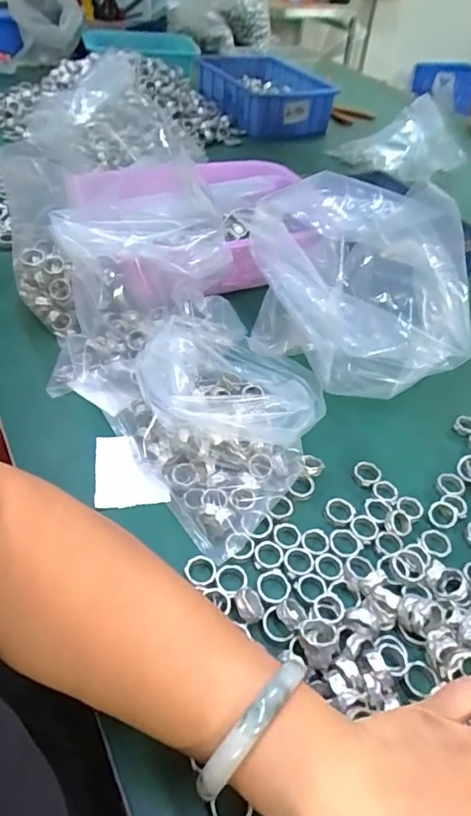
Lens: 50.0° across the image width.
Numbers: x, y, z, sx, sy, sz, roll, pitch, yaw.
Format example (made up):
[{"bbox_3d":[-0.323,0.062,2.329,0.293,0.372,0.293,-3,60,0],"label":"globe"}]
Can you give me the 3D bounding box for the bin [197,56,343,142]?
[{"bbox_3d":[0.067,-0.678,1.109,0.246,0.097,0.230,-20,51,-25],"label":"bin"}]

